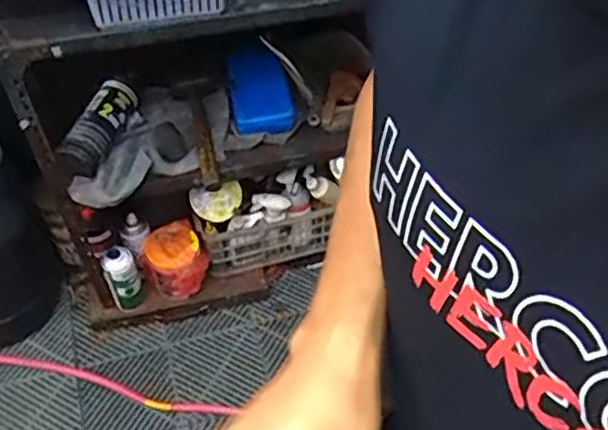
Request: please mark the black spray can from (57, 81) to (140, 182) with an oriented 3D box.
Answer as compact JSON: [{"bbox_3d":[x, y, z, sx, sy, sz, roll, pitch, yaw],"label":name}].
[{"bbox_3d":[-0.409,-0.163,1.343,0.068,0.076,0.258,17,51,12],"label":"black spray can"}]

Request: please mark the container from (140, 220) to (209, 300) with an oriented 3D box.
[{"bbox_3d":[-0.287,0.105,1.549,0.120,0.130,0.120,-36,59,-28],"label":"container"}]

